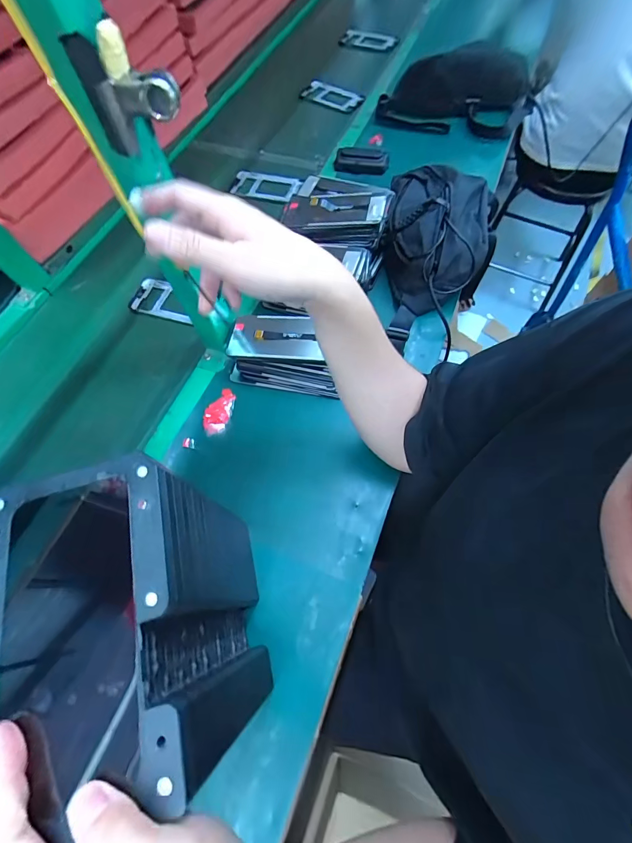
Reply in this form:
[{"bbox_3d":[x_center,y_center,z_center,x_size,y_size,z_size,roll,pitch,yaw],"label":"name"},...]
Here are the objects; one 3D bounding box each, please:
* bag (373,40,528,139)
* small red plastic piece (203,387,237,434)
[{"bbox_3d":[0.290,-0.700,0.762,0.296,0.095,0.197,13,66,9],"label":"bag"},{"bbox_3d":[-0.140,-0.017,0.525,0.035,0.014,0.073,11,66,8],"label":"small red plastic piece"}]

